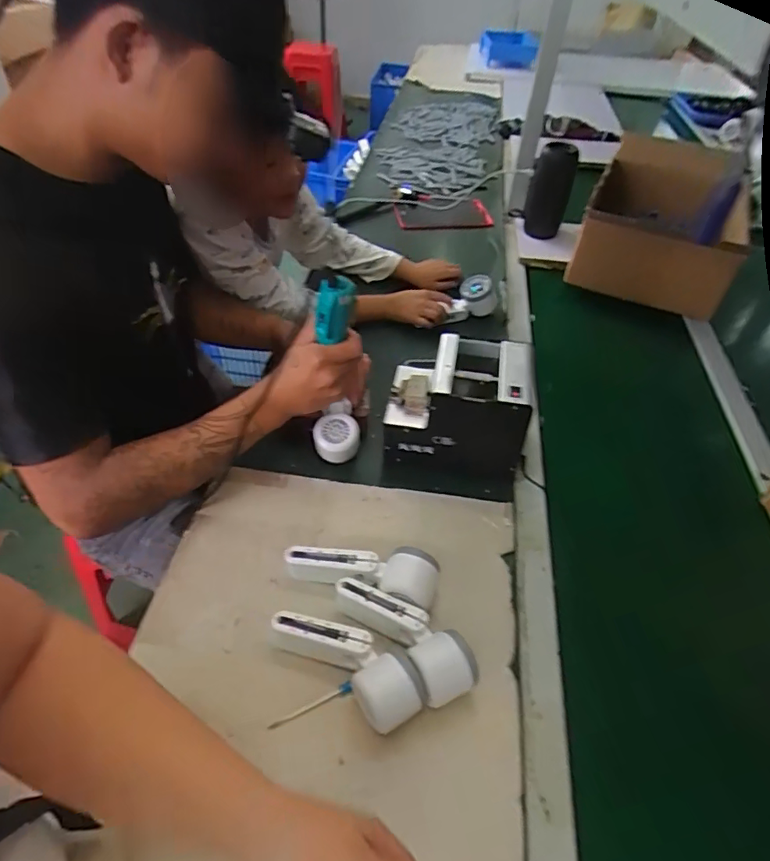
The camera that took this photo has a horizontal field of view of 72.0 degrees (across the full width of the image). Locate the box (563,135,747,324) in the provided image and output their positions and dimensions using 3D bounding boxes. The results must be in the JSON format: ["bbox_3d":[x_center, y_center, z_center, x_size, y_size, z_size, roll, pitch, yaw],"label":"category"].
[{"bbox_3d":[0.566,-0.426,1.077,0.280,0.171,0.433,20,47,15],"label":"box"}]

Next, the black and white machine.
[{"bbox_3d":[0.094,-0.028,0.717,0.177,0.145,0.143,7,43,2],"label":"black and white machine"}]

